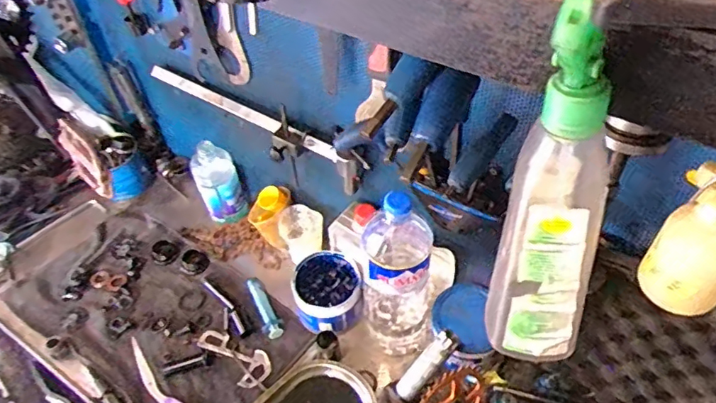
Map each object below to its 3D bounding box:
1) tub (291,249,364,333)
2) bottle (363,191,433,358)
[{"bbox_3d":[-0.045,0.141,0.823,0.101,0.070,0.111,-1,47,1],"label":"tub"},{"bbox_3d":[0.054,0.099,0.709,0.095,0.301,0.092,3,48,5],"label":"bottle"}]

